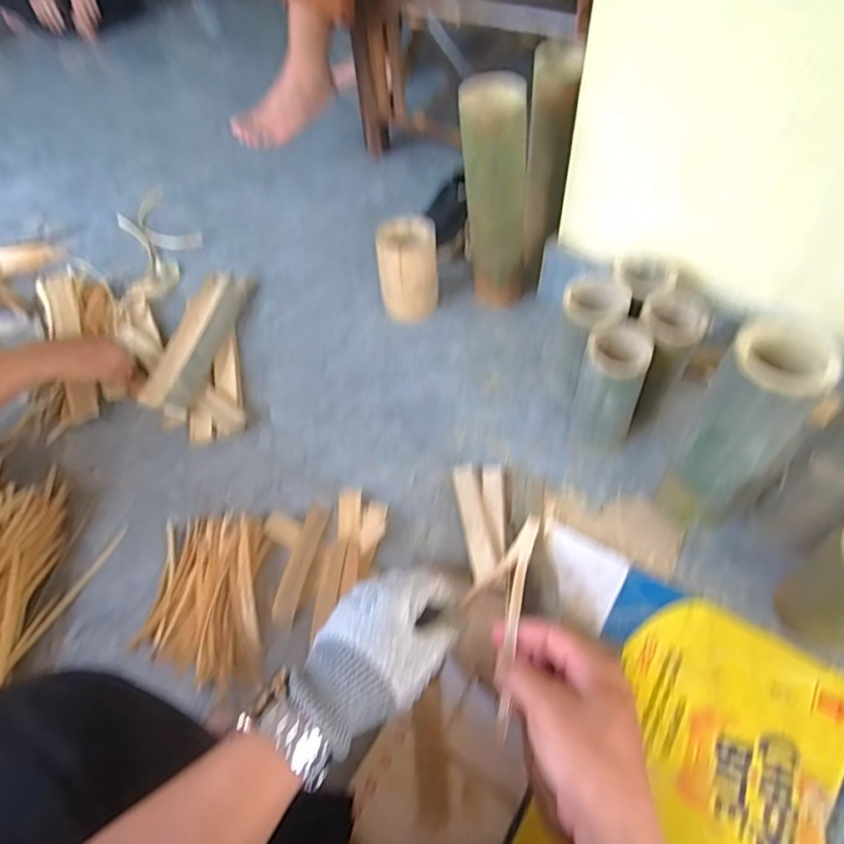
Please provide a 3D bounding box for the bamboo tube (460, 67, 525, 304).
[{"bbox_3d":[0.110,-0.314,0.800,0.098,0.324,0.092,3,54,7],"label":"bamboo tube"}]

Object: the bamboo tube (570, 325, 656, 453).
[{"bbox_3d":[0.233,-0.032,0.683,0.075,0.160,0.088,15,57,16],"label":"bamboo tube"}]

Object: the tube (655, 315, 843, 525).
[{"bbox_3d":[0.319,0.025,0.562,0.085,0.272,0.083,34,64,26],"label":"tube"}]

